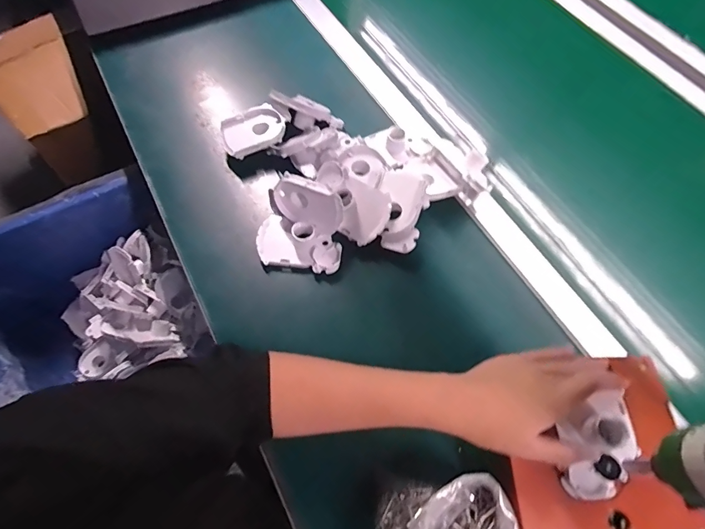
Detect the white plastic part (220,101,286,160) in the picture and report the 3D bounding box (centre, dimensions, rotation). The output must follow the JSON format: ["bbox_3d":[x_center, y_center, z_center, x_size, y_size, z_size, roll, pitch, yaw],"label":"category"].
[{"bbox_3d":[-0.137,-0.184,0.561,0.084,0.019,0.067,-23,66,-14],"label":"white plastic part"}]

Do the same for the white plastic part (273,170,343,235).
[{"bbox_3d":[-0.052,-0.075,0.486,0.086,0.068,0.024,26,55,11],"label":"white plastic part"}]

